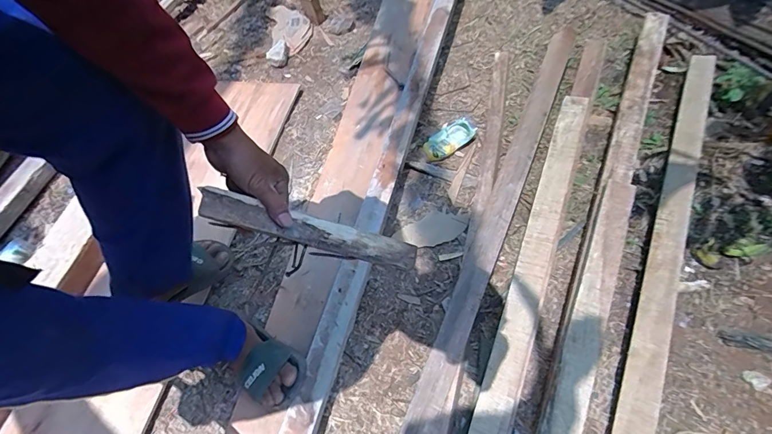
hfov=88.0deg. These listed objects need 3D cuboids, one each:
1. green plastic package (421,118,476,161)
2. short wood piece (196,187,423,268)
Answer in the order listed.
[{"bbox_3d":[0.165,-0.211,1.082,0.159,0.042,0.082,-38,63,-12],"label":"green plastic package"},{"bbox_3d":[-0.091,0.021,0.515,0.278,0.019,0.036,16,58,-18],"label":"short wood piece"}]

